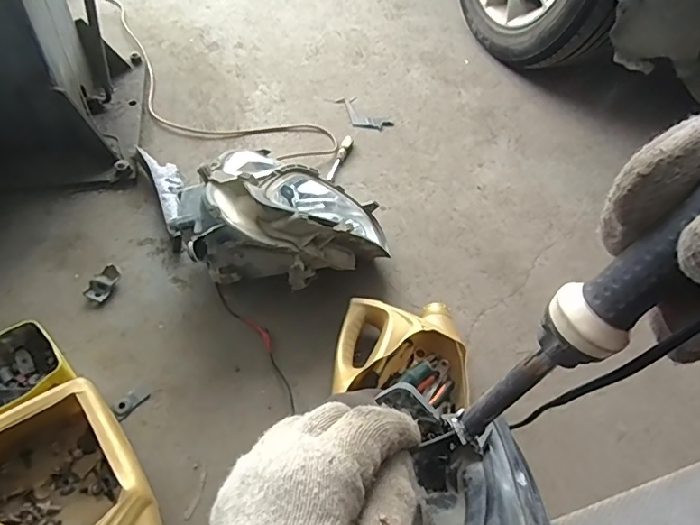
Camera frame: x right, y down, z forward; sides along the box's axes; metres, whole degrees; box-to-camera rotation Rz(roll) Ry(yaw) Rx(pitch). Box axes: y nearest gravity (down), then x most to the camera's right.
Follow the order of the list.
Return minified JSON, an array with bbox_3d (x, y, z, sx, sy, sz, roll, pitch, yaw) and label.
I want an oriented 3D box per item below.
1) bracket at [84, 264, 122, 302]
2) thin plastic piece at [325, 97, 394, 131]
[{"bbox_3d":[-0.443,0.038,0.917,0.036,0.029,0.070,20,52,11],"label":"bracket"},{"bbox_3d":[0.019,-0.385,1.314,0.085,0.006,0.179,-33,61,-27],"label":"thin plastic piece"}]

